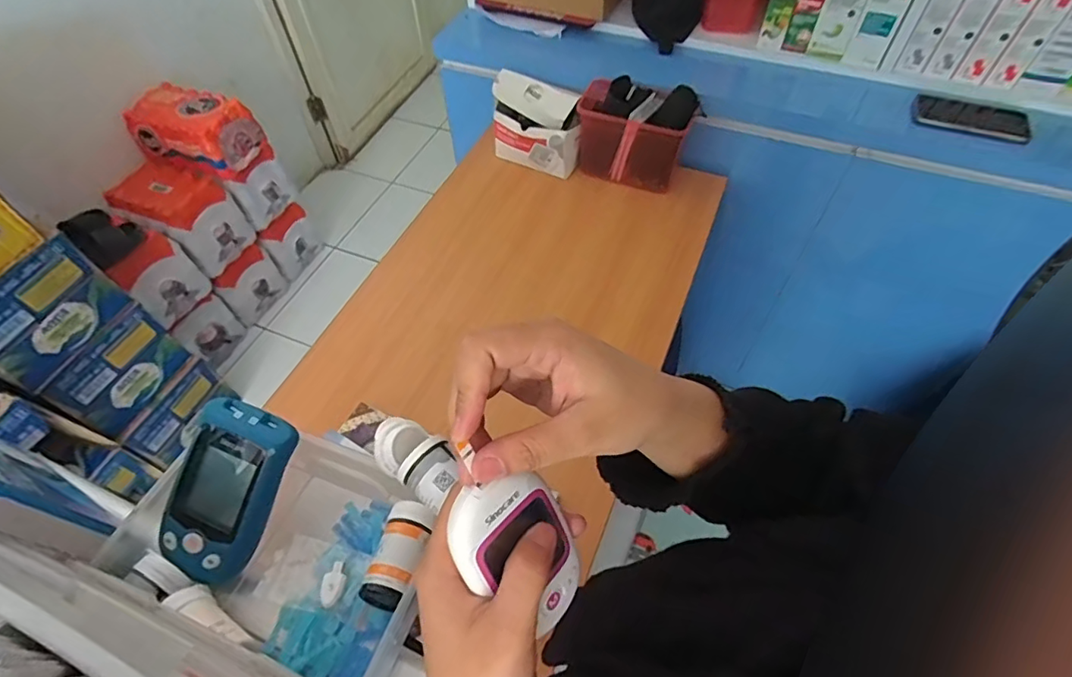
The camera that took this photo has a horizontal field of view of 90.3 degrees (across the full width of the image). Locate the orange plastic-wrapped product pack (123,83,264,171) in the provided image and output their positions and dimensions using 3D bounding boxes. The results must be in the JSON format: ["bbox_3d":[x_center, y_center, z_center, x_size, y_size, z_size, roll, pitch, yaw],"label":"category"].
[{"bbox_3d":[-0.993,-0.613,1.537,0.346,0.139,0.210,19,58,14],"label":"orange plastic-wrapped product pack"}]

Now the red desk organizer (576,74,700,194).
[{"bbox_3d":[0.171,-0.366,0.952,0.188,0.152,0.112,15,57,12],"label":"red desk organizer"}]

